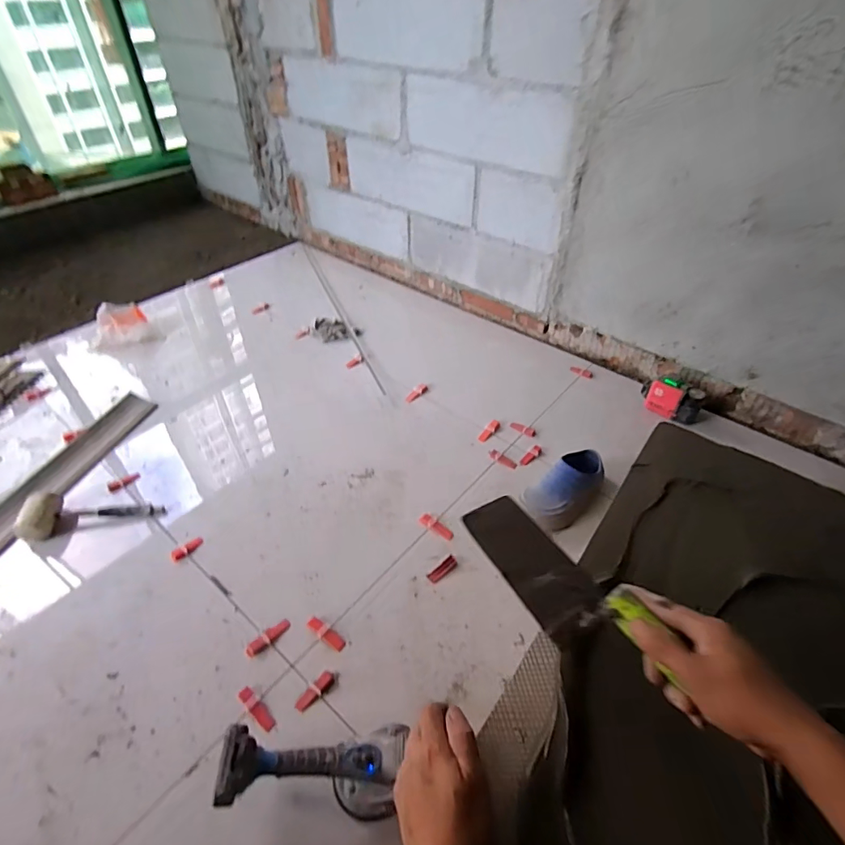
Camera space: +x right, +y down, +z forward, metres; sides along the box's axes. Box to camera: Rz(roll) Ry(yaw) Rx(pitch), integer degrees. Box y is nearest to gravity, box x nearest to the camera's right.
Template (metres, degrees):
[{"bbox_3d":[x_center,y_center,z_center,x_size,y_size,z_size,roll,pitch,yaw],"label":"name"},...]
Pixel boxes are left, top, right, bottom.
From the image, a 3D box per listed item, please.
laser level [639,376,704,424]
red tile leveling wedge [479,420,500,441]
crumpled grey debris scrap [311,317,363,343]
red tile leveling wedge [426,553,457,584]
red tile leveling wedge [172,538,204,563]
[{"bbox_3d":[0.701,-0.068,1.354,0.160,0.107,0.070,21,47,20],"label":"laser level"},{"bbox_3d":[0.185,0.021,1.328,0.027,0.021,0.078,35,54,29],"label":"red tile leveling wedge"},{"bbox_3d":[-0.295,-0.325,1.675,0.169,0.047,0.110,-24,49,-24],"label":"crumpled grey debris scrap"},{"bbox_3d":[0.043,0.312,1.024,0.069,0.013,0.026,-31,53,-29],"label":"red tile leveling wedge"},{"bbox_3d":[-0.521,0.280,1.068,0.026,0.016,0.072,30,51,26],"label":"red tile leveling wedge"}]

